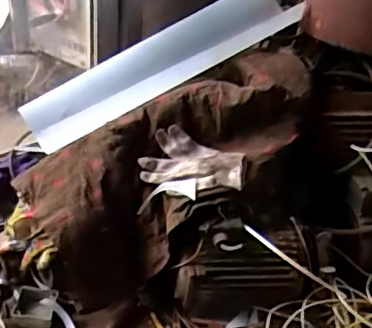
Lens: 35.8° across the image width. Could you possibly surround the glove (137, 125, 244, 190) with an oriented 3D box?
[{"bbox_3d":[0.004,-0.006,1.073,0.205,0.057,0.111,11,53,21],"label":"glove"}]

